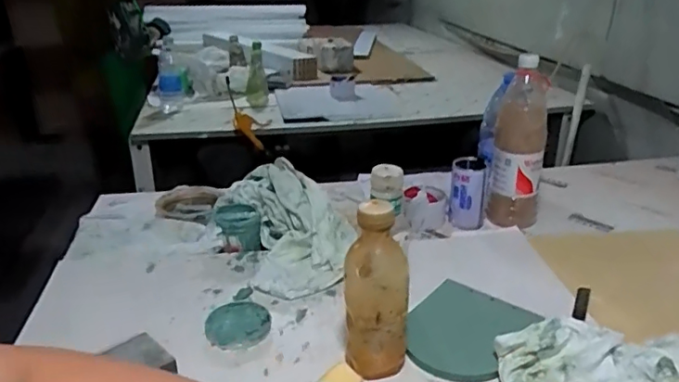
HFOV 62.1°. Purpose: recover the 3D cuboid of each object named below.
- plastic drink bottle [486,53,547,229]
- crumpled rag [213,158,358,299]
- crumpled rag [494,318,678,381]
[{"bbox_3d":[0.315,-0.084,0.986,0.083,0.291,0.075,6,25,12],"label":"plastic drink bottle"},{"bbox_3d":[-0.087,0.046,0.933,0.187,0.087,0.318,-11,27,-25],"label":"crumpled rag"},{"bbox_3d":[0.318,0.203,0.631,0.273,0.057,0.122,0,24,-1],"label":"crumpled rag"}]

